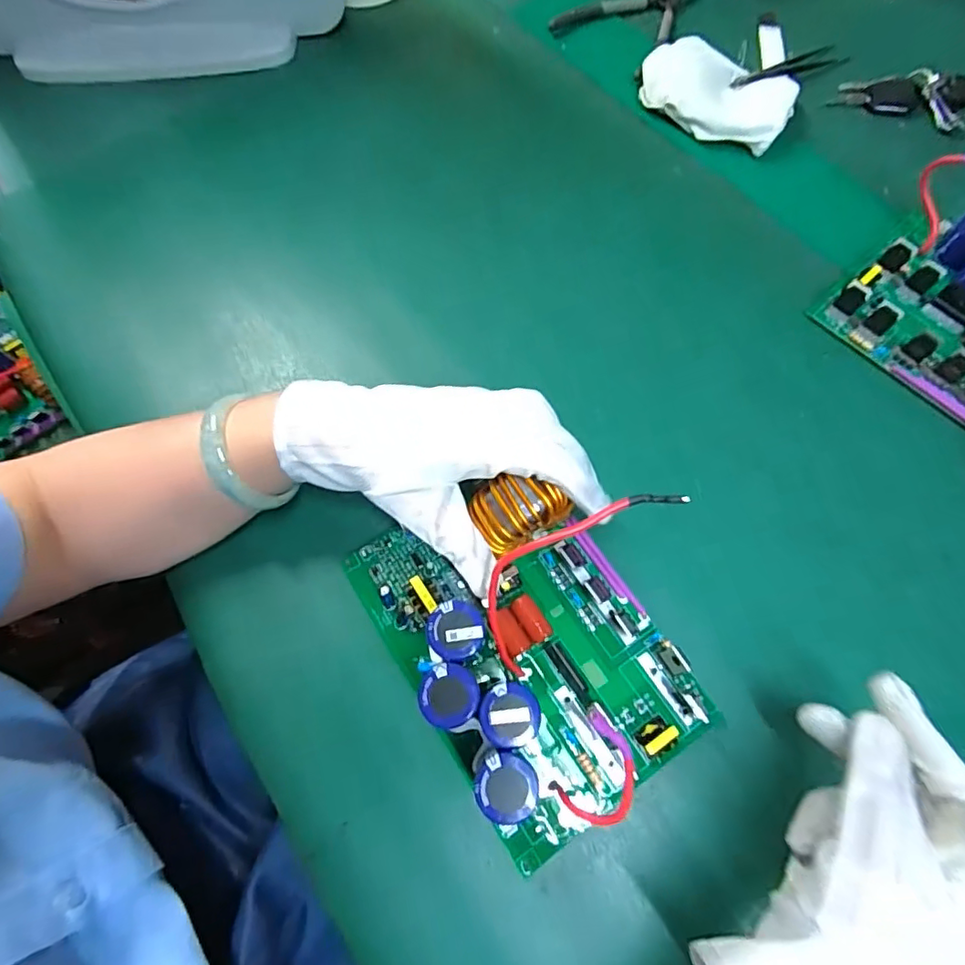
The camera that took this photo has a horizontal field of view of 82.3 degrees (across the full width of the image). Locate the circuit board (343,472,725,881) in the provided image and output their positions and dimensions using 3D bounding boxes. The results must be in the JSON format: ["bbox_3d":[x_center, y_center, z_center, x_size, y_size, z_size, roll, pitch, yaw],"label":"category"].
[{"bbox_3d":[0.025,0.084,0.305,0.136,0.062,0.192,-33,71,-10],"label":"circuit board"}]

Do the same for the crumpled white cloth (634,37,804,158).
[{"bbox_3d":[0.200,-0.335,0.476,0.126,0.022,0.082,26,72,11],"label":"crumpled white cloth"}]

